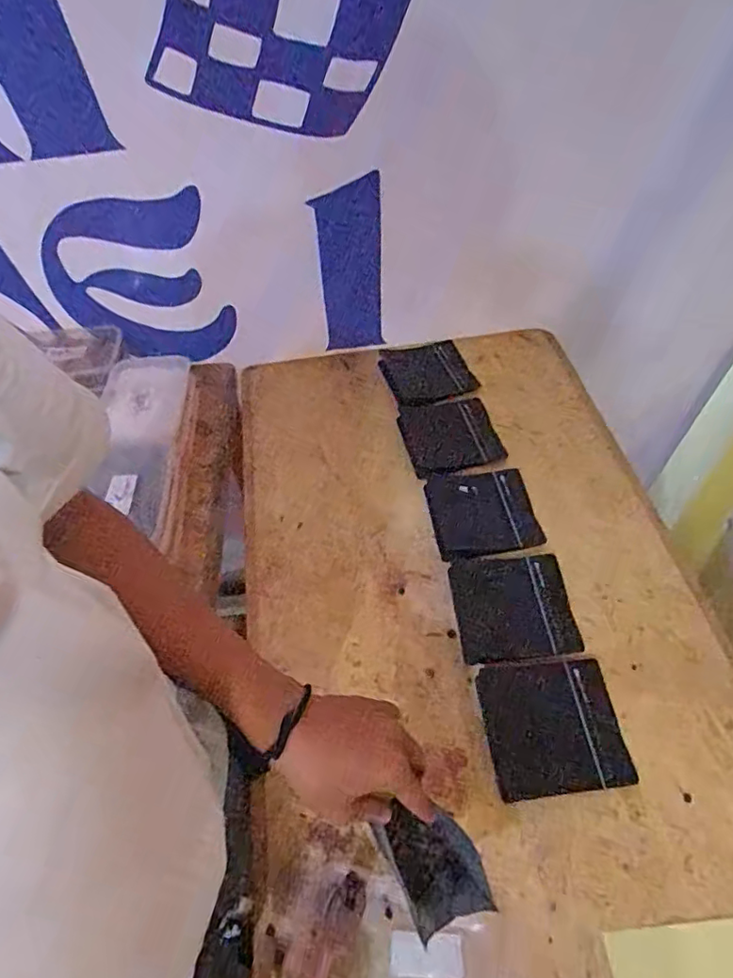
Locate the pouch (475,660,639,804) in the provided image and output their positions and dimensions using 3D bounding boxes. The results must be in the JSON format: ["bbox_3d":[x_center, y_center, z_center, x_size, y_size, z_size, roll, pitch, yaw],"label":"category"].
[{"bbox_3d":[0.206,0.264,0.626,0.140,0.020,0.138,-6,53,-3],"label":"pouch"}]

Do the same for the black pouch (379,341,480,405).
[{"bbox_3d":[0.108,-0.205,0.977,0.142,0.019,0.148,-15,54,-10],"label":"black pouch"}]

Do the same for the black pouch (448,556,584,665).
[{"bbox_3d":[0.186,0.150,0.710,0.141,0.011,0.137,-3,53,0],"label":"black pouch"}]

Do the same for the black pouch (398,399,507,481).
[{"bbox_3d":[0.136,-0.085,0.896,0.147,0.018,0.148,-9,53,-4],"label":"black pouch"}]

